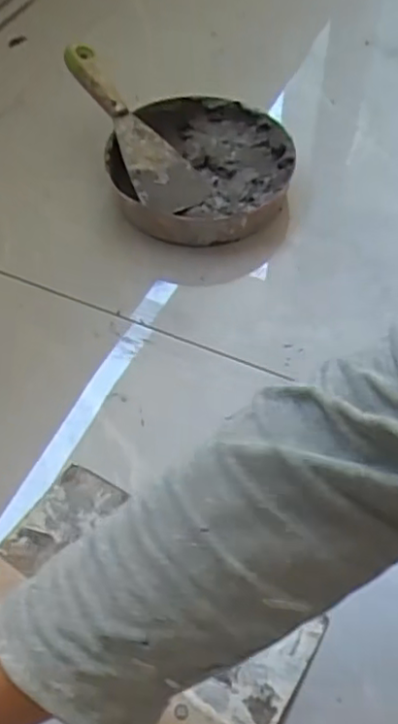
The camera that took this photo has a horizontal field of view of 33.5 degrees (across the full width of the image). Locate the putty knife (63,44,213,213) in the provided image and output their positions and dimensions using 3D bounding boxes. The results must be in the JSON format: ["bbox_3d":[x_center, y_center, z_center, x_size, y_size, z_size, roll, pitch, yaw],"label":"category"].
[{"bbox_3d":[-0.065,-0.221,0.616,0.064,0.025,0.199,-30,78,-18],"label":"putty knife"}]

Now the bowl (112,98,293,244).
[{"bbox_3d":[0.004,-0.178,0.611,0.164,0.041,0.168,-1,55,1],"label":"bowl"}]

